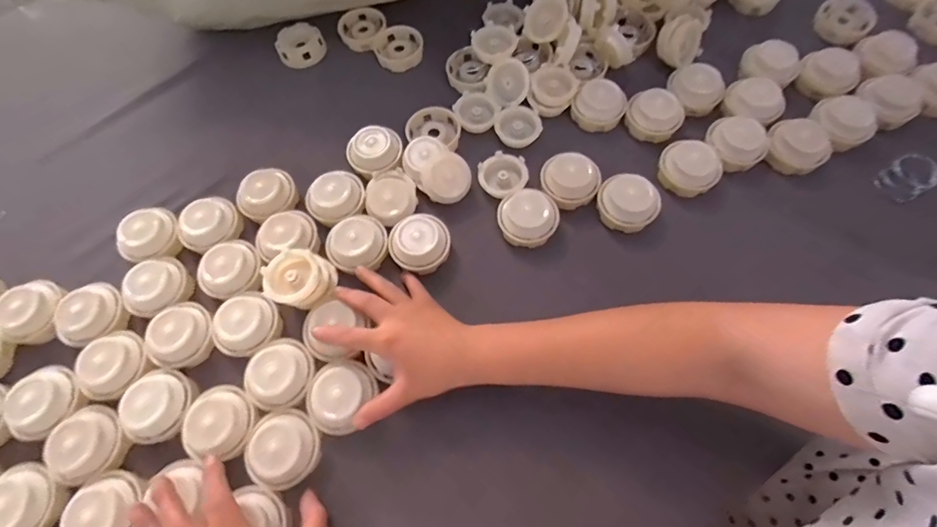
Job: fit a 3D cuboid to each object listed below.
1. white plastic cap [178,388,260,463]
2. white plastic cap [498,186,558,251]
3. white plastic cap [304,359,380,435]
[{"bbox_3d":[-0.223,0.142,0.384,0.054,0.022,0.060,18,71,9],"label":"white plastic cap"},{"bbox_3d":[0.063,-0.049,0.458,0.062,0.034,0.054,15,70,8],"label":"white plastic cap"},{"bbox_3d":[-0.119,0.117,0.388,0.061,0.021,0.062,21,71,10],"label":"white plastic cap"}]

